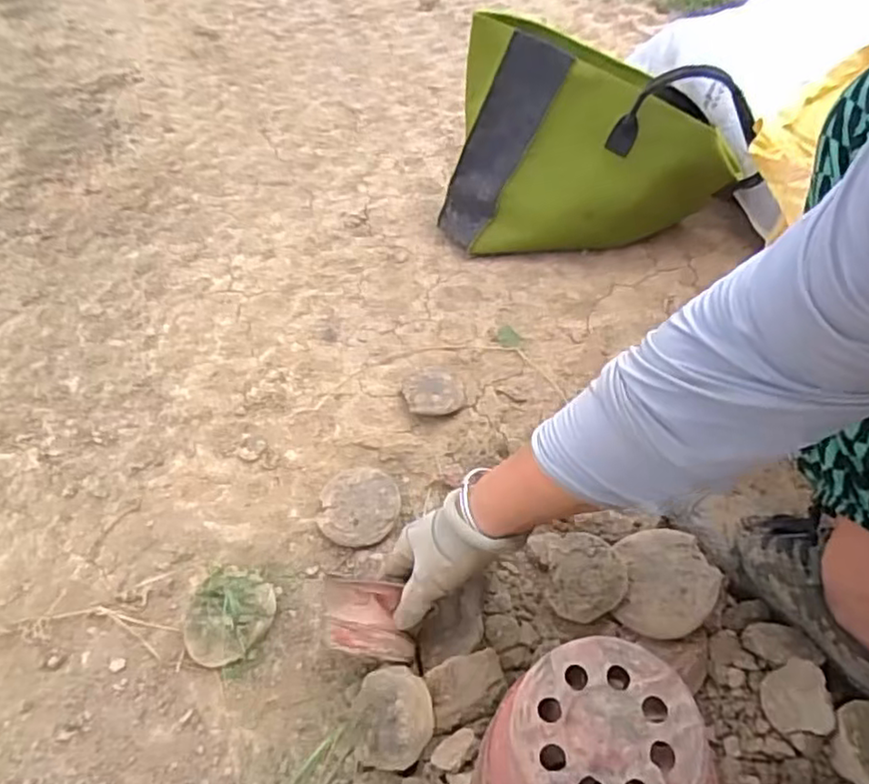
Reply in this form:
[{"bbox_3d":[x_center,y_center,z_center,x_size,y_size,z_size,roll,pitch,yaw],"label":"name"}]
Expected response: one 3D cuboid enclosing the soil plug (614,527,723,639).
[{"bbox_3d":[0.192,0.158,0.544,0.077,0.027,0.083,4,45,11],"label":"soil plug"}]

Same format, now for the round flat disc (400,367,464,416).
[{"bbox_3d":[-0.001,-0.005,0.785,0.071,0.026,0.088,-6,44,1],"label":"round flat disc"}]

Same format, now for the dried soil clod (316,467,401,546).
[{"bbox_3d":[-0.075,0.117,0.665,0.078,0.030,0.077,-3,44,5],"label":"dried soil clod"}]

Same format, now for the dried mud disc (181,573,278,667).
[{"bbox_3d":[-0.183,0.200,0.585,0.065,0.038,0.082,29,54,31],"label":"dried mud disc"}]

